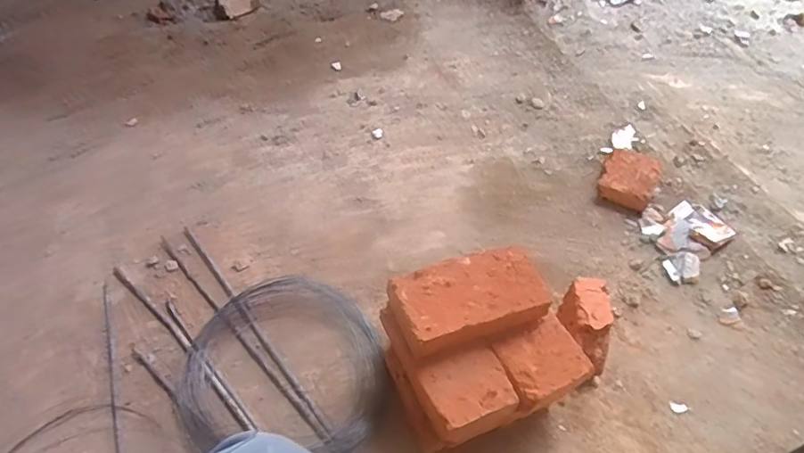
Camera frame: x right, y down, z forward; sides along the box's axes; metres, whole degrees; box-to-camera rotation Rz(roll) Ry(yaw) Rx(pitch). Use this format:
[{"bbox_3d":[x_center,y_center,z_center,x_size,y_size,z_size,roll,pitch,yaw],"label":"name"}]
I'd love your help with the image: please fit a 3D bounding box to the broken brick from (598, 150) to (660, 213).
[{"bbox_3d":[0.455,-0.095,1.083,0.107,0.049,0.115,21,52,12],"label":"broken brick"}]

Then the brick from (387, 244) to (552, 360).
[{"bbox_3d":[0.087,0.093,0.705,0.200,0.048,0.106,-16,54,-17],"label":"brick"}]

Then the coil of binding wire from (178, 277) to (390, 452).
[{"bbox_3d":[-0.166,0.202,0.812,0.296,0.040,0.278,2,51,-3],"label":"coil of binding wire"}]

